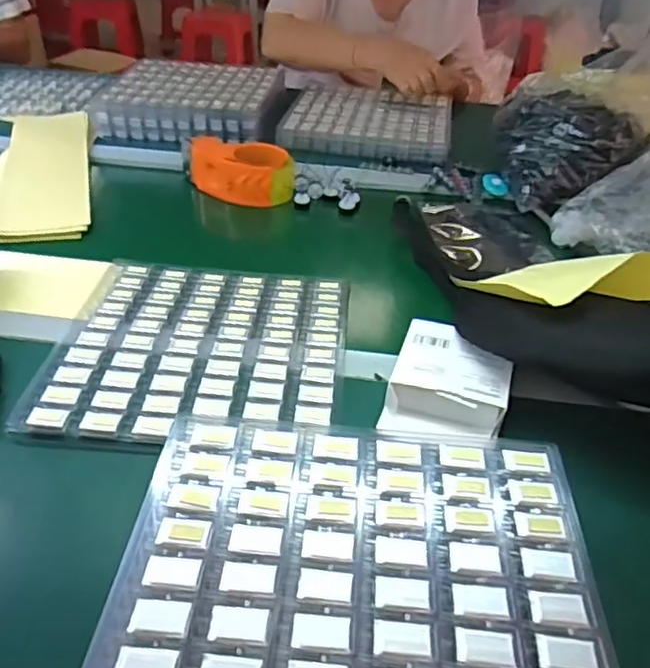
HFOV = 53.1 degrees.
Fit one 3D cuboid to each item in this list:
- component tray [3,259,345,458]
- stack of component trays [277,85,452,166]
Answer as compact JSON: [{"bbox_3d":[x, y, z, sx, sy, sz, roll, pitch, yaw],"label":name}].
[{"bbox_3d":[-0.114,0.011,0.627,0.259,0.014,0.267,6,36,3],"label":"component tray"},{"bbox_3d":[0.076,-0.368,1.125,0.274,0.035,0.265,8,36,6],"label":"stack of component trays"}]

